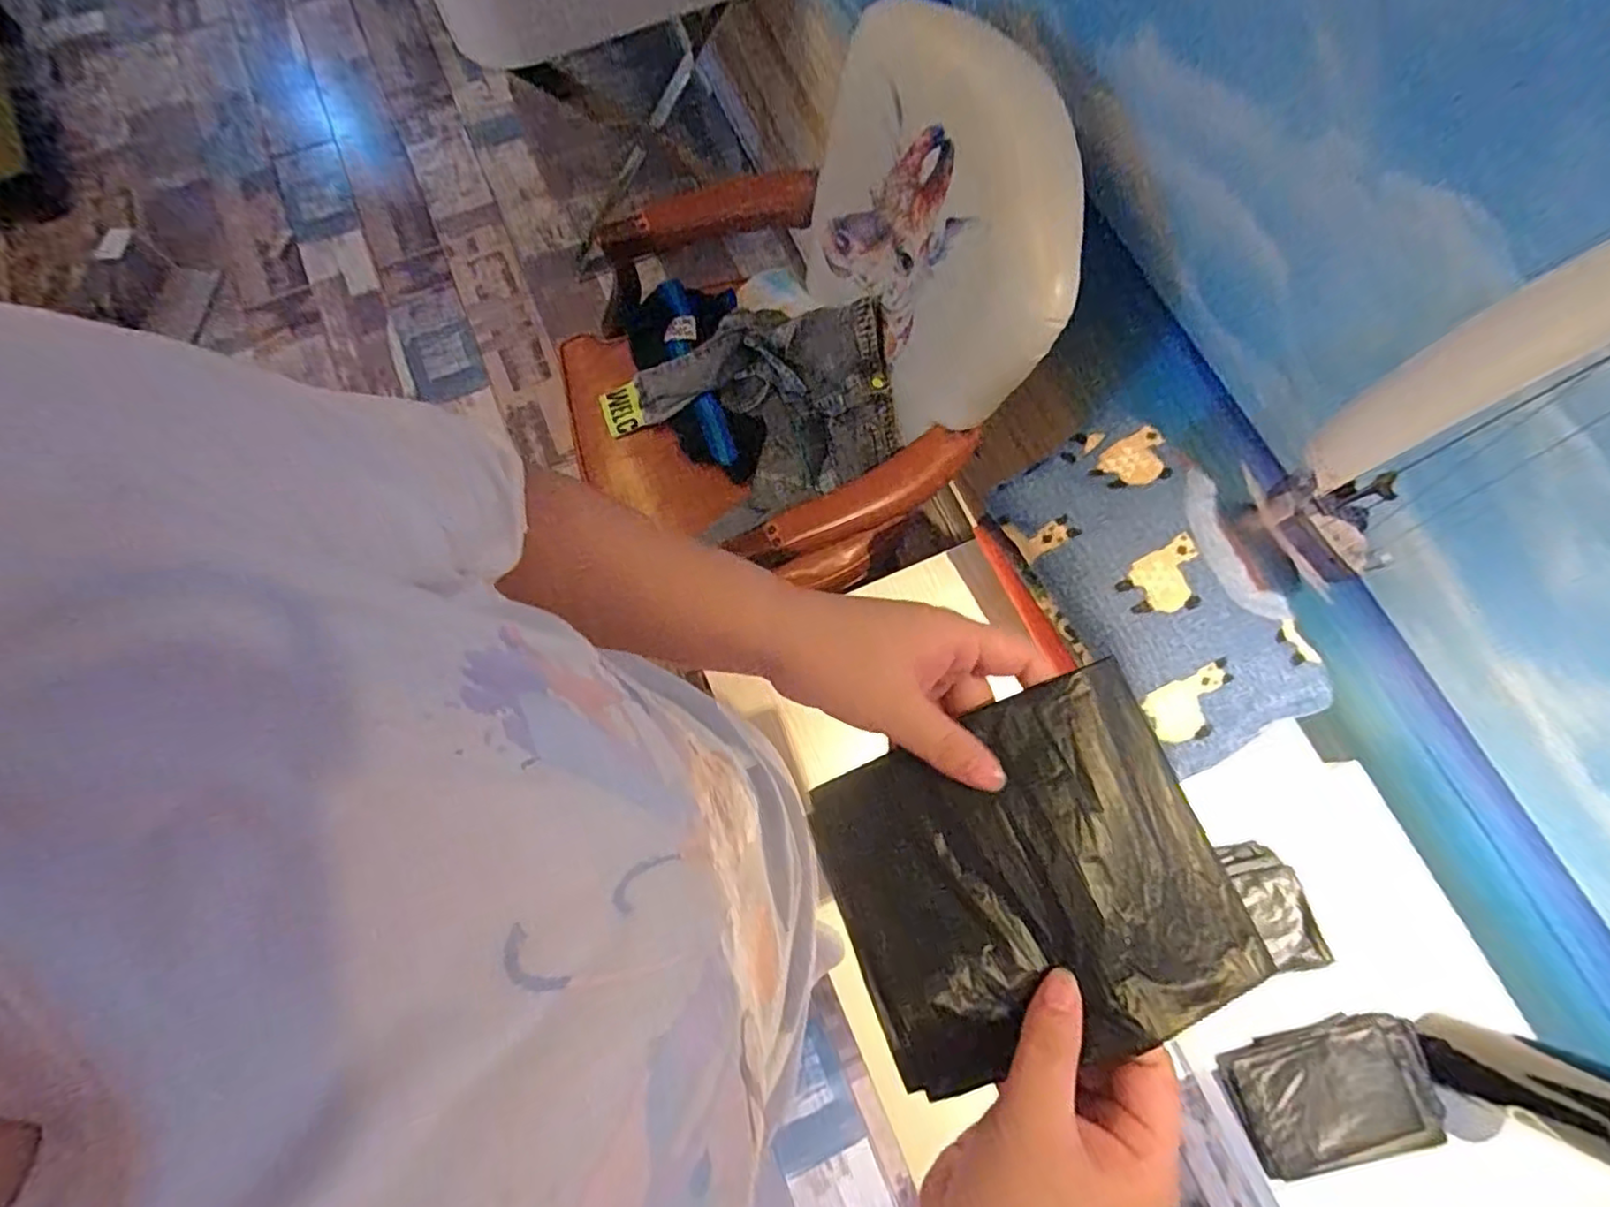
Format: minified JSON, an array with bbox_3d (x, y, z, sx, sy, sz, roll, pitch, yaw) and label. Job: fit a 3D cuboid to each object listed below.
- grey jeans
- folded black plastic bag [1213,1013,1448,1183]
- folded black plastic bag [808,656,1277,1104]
[{"bbox_3d":[-0.067,-0.319,1.083,0.370,0.202,0.317,-14,74,-5],"label":"grey jeans"},{"bbox_3d":[0.492,0.452,0.624,0.186,0.030,0.106,-16,75,-6],"label":"folded black plastic bag"},{"bbox_3d":[0.096,0.122,0.303,0.161,0.022,0.141,-24,71,7],"label":"folded black plastic bag"}]

